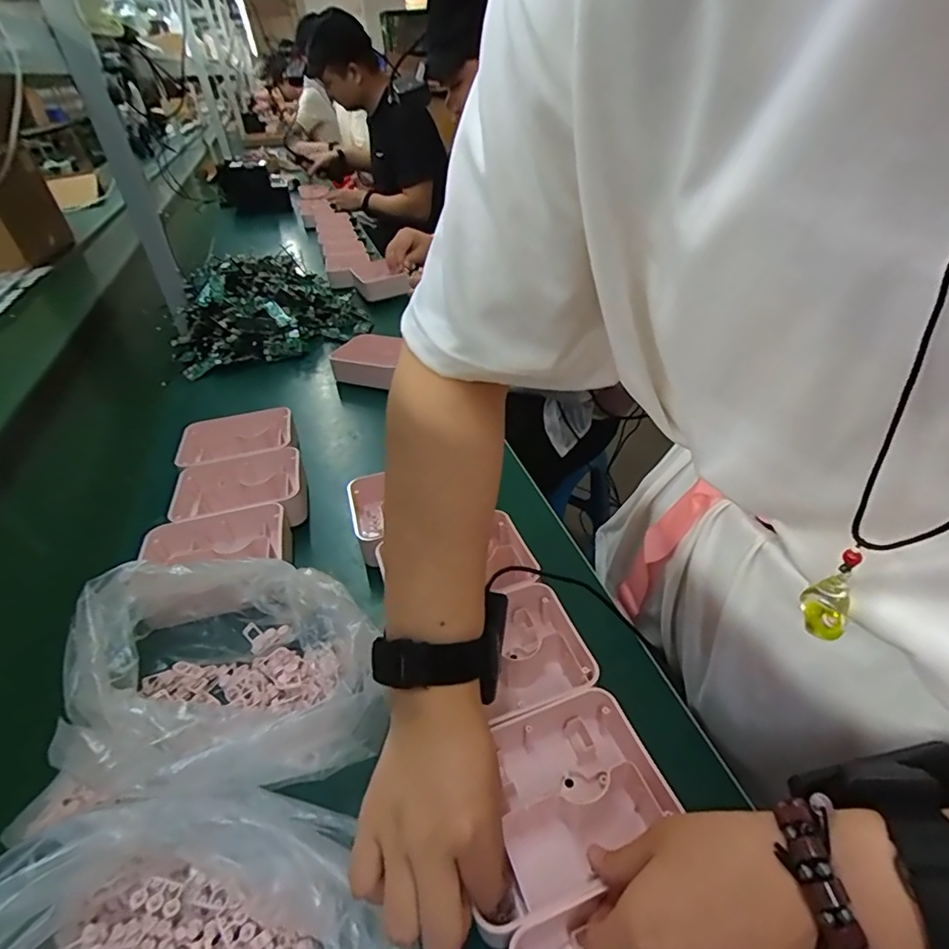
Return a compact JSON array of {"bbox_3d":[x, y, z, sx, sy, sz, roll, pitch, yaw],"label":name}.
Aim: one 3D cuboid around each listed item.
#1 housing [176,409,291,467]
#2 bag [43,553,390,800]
[{"bbox_3d":[-0.287,-0.047,0.640,0.126,0.018,0.086,-11,38,-8],"label":"housing"},{"bbox_3d":[-0.165,0.136,0.374,0.183,0.092,0.172,-21,41,-21],"label":"bag"}]

